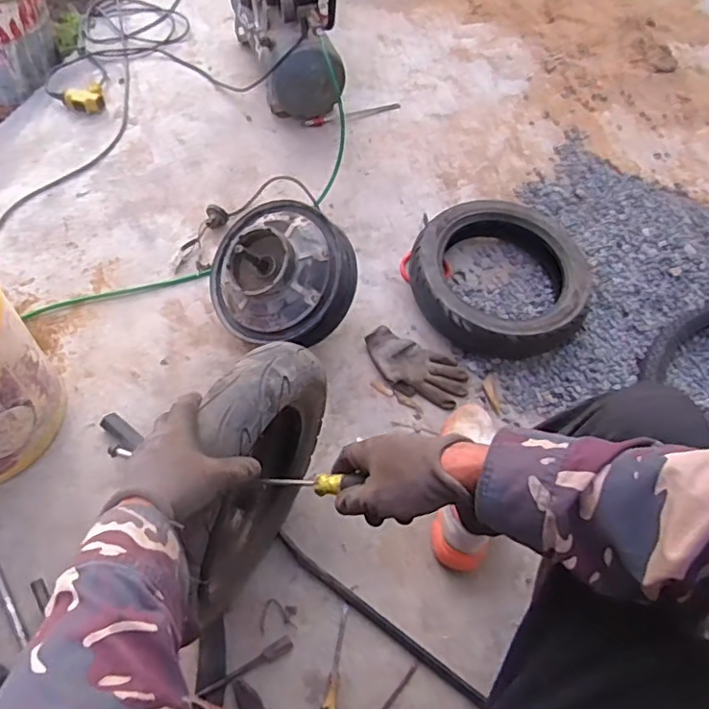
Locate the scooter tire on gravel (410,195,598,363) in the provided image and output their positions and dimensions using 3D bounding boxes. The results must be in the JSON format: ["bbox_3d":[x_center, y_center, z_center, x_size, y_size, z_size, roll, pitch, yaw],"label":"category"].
[{"bbox_3d":[0.291,-0.152,1.178,0.330,0.102,0.343,5,60,-8],"label":"scooter tire on gravel"}]

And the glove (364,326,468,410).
[{"bbox_3d":[0.113,0.025,1.116,0.207,0.028,0.108,28,60,5],"label":"glove"}]

